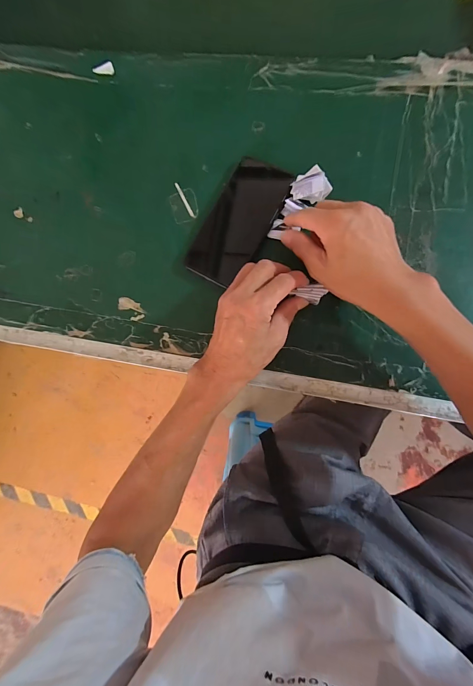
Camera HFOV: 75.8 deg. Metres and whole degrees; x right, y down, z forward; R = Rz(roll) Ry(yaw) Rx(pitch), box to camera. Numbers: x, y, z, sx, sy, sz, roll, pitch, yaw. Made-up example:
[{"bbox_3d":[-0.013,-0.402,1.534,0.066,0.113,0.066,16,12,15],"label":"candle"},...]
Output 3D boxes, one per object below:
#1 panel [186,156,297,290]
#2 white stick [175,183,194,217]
[{"bbox_3d":[0.003,-0.147,0.371,0.073,0.013,0.152,30,89,9],"label":"panel"},{"bbox_3d":[-0.067,-0.184,0.387,0.005,0.004,0.053,-27,82,4],"label":"white stick"}]

